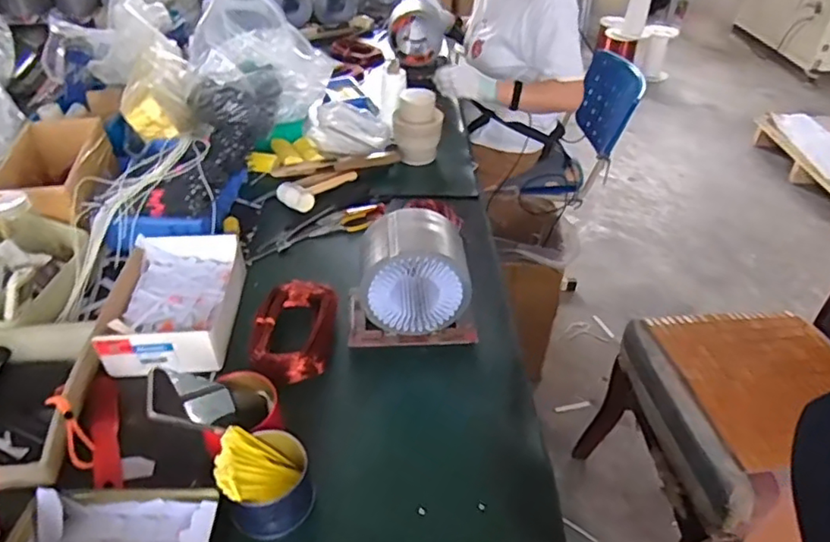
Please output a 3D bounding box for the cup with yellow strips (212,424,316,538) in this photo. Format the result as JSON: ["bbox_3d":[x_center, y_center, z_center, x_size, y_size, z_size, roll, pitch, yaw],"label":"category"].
[{"bbox_3d":[-0.174,0.243,0.684,0.101,0.078,0.102,1,39,-1],"label":"cup with yellow strips"}]

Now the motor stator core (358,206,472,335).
[{"bbox_3d":[0.000,-0.003,0.851,0.154,0.142,0.107,-1,39,-4],"label":"motor stator core"}]

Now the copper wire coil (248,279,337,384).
[{"bbox_3d":[-0.191,0.093,0.925,0.128,0.065,0.175,6,39,5],"label":"copper wire coil"}]

